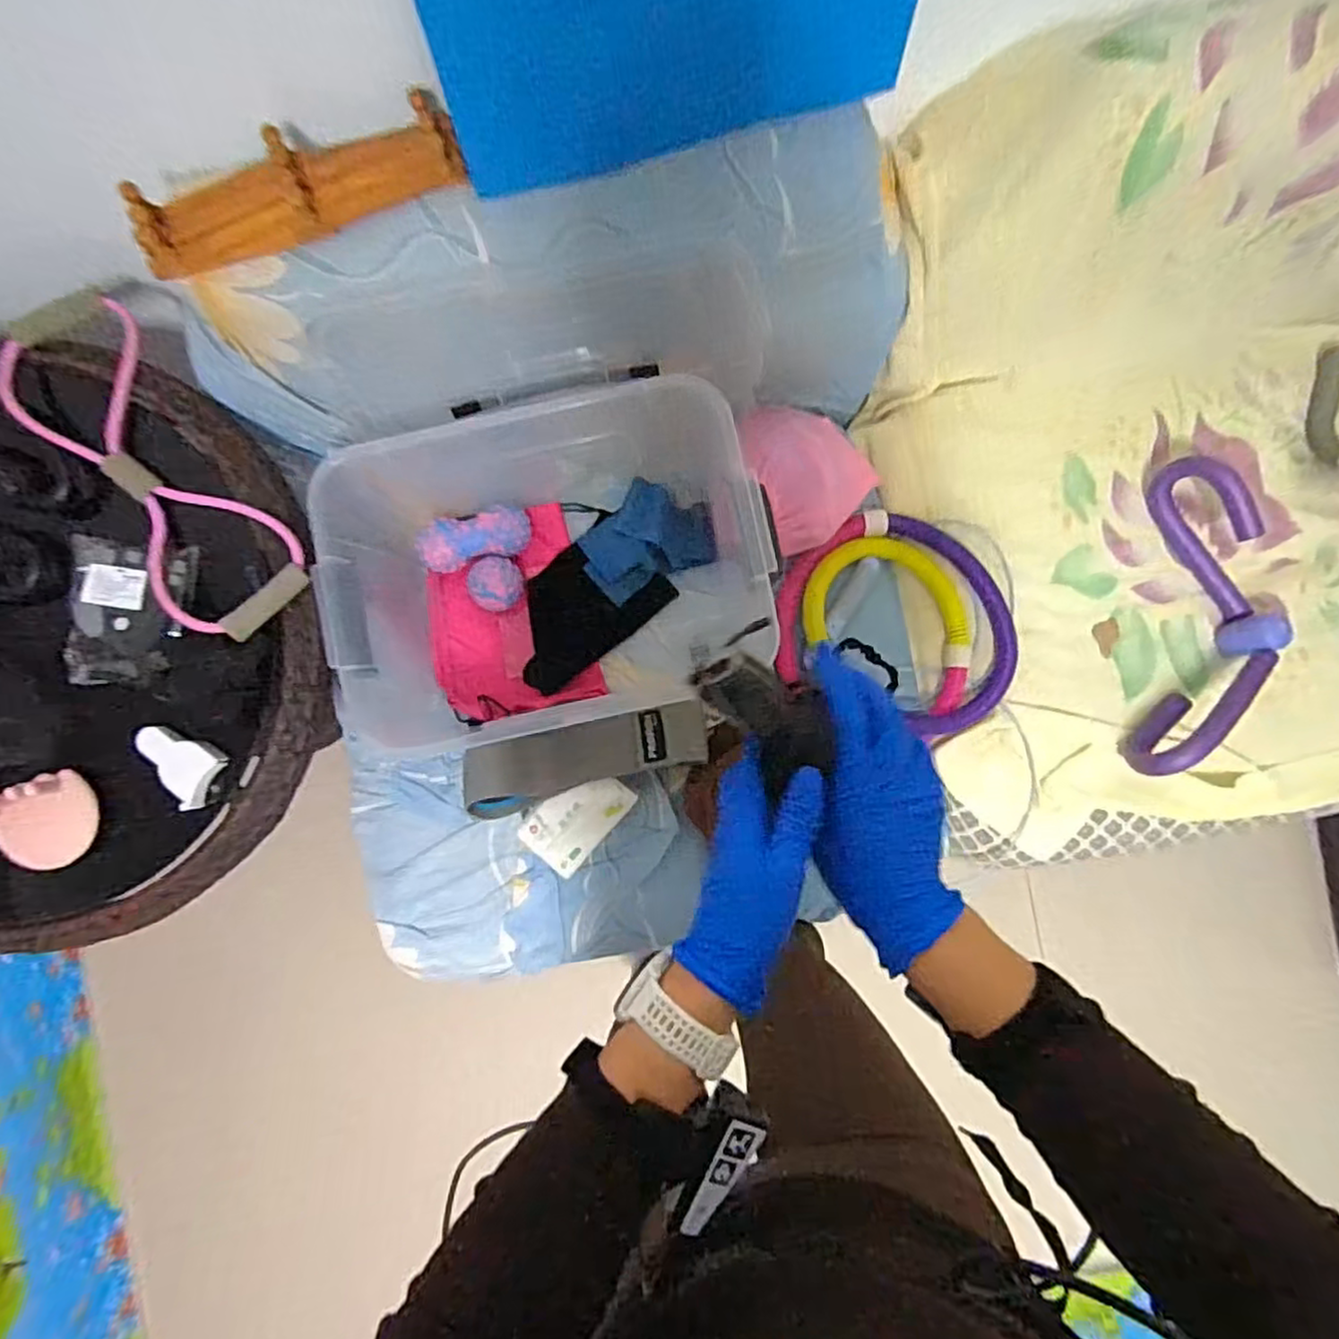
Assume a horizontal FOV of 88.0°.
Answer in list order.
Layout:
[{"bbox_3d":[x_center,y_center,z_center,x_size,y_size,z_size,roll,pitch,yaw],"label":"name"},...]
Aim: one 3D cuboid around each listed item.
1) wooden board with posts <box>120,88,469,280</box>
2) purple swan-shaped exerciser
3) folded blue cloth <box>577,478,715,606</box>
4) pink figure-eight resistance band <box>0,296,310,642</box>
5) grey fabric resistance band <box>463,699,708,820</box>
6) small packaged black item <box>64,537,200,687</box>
[{"bbox_3d":[-0.335,-0.444,0.630,0.290,0.074,0.091,-20,89,1],"label":"wooden board with posts"},{"bbox_3d":[0.713,-0.067,0.909,0.160,0.076,0.416,9,89,1],"label":"purple swan-shaped exerciser"},{"bbox_3d":[-0.032,-0.179,0.936,0.174,0.017,0.130,-26,89,1],"label":"folded blue cloth"},{"bbox_3d":[-0.526,-0.206,0.705,0.137,0.042,0.388,-36,89,0],"label":"pink figure-eight resistance band"},{"bbox_3d":[-0.108,0.117,0.906,0.318,0.045,0.095,-13,89,1],"label":"grey fabric resistance band"},{"bbox_3d":[-0.551,-0.057,0.702,0.125,0.025,0.143,5,89,1],"label":"small packaged black item"}]

